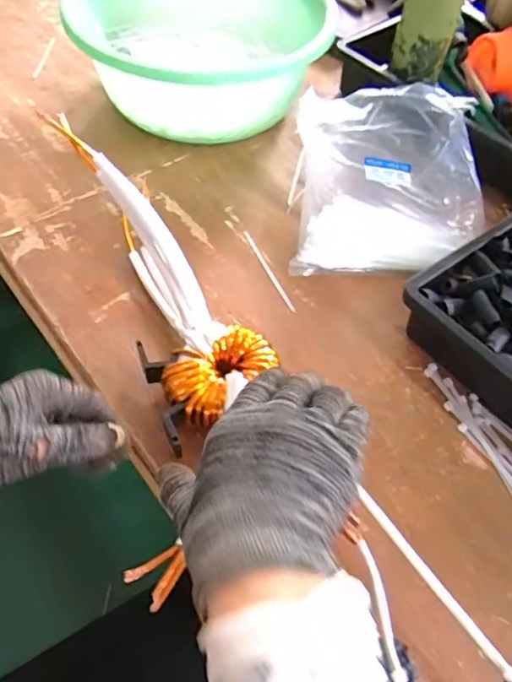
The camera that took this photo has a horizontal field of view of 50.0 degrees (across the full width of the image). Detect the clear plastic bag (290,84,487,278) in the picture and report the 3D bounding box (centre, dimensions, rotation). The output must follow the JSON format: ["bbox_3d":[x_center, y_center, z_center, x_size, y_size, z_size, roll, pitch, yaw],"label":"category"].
[{"bbox_3d":[0.146,-0.178,0.598,0.197,0.083,0.217,4,54,-1],"label":"clear plastic bag"}]

